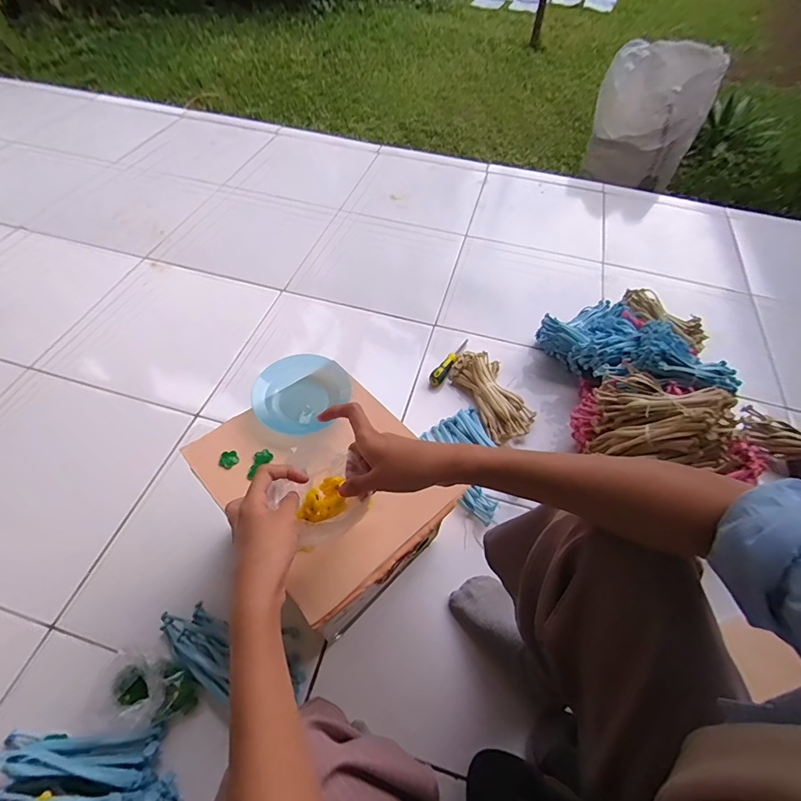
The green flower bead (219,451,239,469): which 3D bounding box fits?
[{"bbox_3d":[-0.216,0.074,0.538,0.023,0.005,0.021,-37,64,-25],"label":"green flower bead"}]

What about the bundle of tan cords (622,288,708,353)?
[{"bbox_3d":[0.632,-0.203,1.027,0.215,0.048,0.066,39,62,22],"label":"bundle of tan cords"}]

